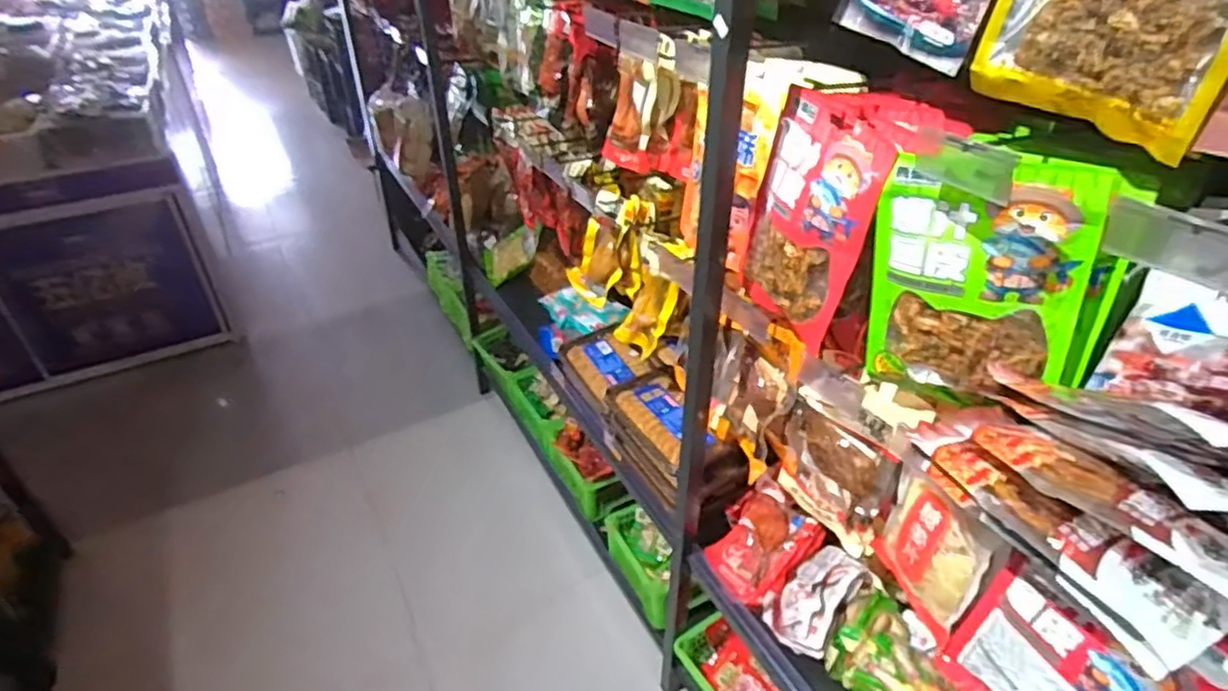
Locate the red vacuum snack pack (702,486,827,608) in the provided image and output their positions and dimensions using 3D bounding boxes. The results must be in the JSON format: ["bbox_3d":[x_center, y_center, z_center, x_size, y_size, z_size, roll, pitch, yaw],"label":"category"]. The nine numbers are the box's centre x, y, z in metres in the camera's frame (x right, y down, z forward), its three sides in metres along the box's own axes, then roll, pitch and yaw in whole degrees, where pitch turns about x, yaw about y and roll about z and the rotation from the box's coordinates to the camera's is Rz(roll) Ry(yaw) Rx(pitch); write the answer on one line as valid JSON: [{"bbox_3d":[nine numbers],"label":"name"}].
[{"bbox_3d":[0.253,0.347,1.200,0.185,0.044,0.168,-53,46,-2],"label":"red vacuum snack pack"}]

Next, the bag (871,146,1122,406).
[{"bbox_3d":[0.351,-0.056,0.674,0.191,0.264,0.051,17,40,21],"label":"bag"}]

